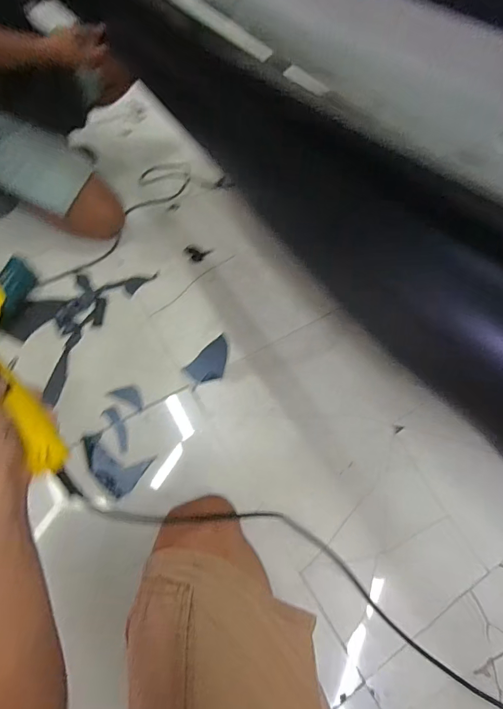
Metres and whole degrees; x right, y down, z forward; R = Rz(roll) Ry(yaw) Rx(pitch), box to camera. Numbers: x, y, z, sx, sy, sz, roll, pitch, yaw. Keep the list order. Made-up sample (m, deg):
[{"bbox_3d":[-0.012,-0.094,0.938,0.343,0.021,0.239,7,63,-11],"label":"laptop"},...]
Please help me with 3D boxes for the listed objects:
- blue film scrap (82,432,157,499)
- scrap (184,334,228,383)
[{"bbox_3d":[-0.280,0.213,0.769,0.148,0.009,0.090,28,63,16],"label":"blue film scrap"},{"bbox_3d":[-0.087,0.015,0.901,0.078,0.004,0.125,33,64,18],"label":"scrap"}]

